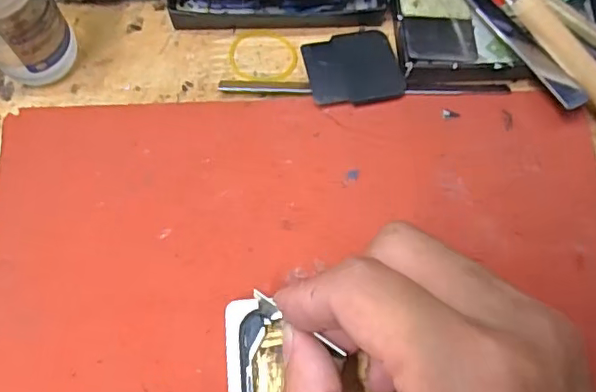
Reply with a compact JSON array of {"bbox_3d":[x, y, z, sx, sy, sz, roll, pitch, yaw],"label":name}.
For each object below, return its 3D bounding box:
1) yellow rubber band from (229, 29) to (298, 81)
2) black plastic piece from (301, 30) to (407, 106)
[{"bbox_3d":[-0.016,-0.064,0.259,0.031,0.004,0.027,2,72,-2],"label":"yellow rubber band"},{"bbox_3d":[0.024,-0.058,0.253,0.040,0.005,0.037,-13,73,-7],"label":"black plastic piece"}]

